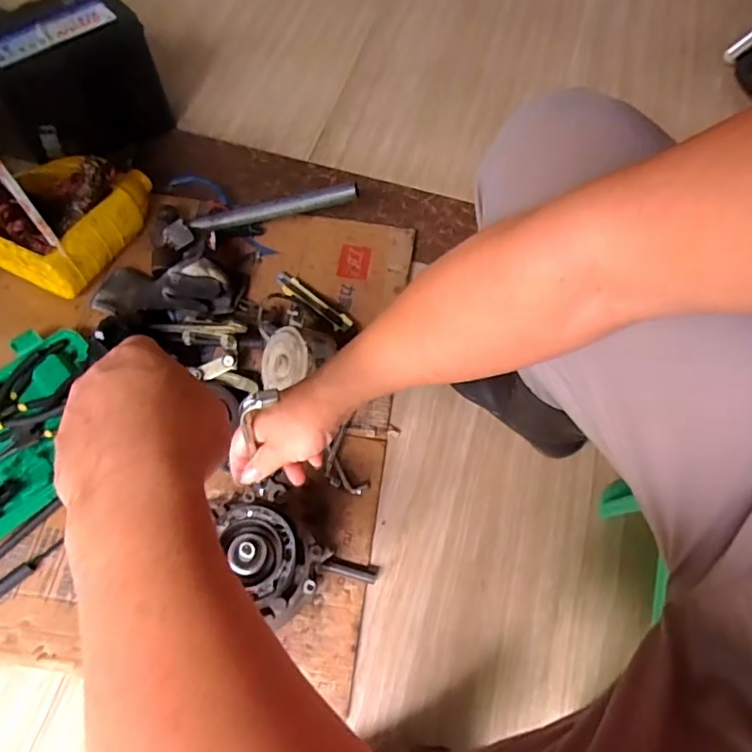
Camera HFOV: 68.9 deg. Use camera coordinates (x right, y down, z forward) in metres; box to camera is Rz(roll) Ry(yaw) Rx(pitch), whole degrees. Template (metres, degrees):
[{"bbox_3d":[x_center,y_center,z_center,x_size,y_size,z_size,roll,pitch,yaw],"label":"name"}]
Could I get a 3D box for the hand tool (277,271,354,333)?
[{"bbox_3d":[-0.094,-0.111,0.821,0.140,0.019,0.032,37,68,13],"label":"hand tool"}]

